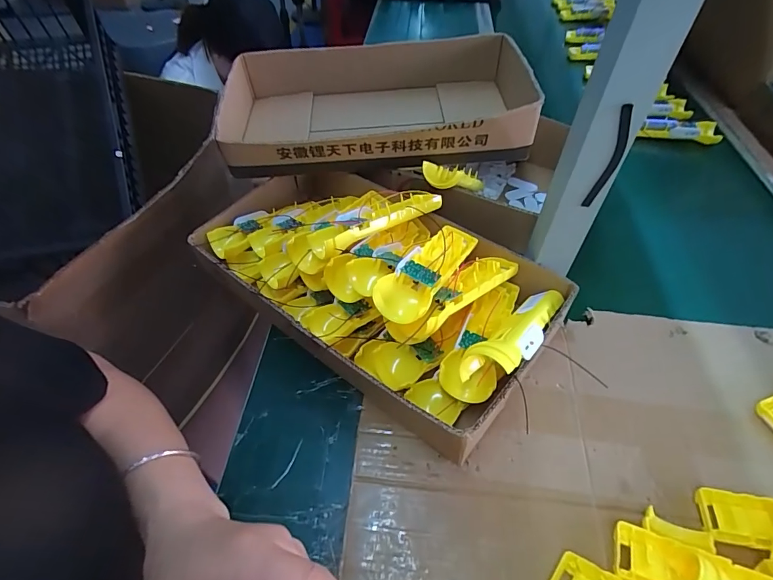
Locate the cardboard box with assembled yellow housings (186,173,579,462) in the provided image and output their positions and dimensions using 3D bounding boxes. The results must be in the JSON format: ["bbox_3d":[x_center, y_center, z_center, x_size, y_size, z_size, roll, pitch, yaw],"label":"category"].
[{"bbox_3d":[-0.030,-0.029,0.488,0.426,0.123,0.227,33,58,24],"label":"cardboard box with assembled yellow housings"}]

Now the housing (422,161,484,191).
[{"bbox_3d":[0.107,-0.157,0.578,0.048,0.029,0.149,42,31,28],"label":"housing"}]

